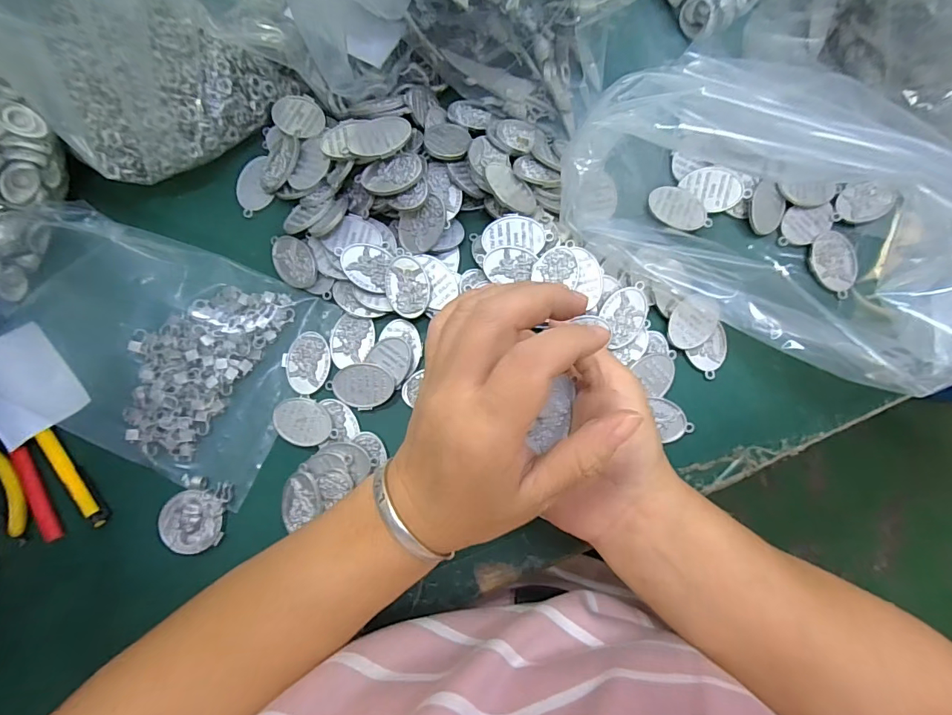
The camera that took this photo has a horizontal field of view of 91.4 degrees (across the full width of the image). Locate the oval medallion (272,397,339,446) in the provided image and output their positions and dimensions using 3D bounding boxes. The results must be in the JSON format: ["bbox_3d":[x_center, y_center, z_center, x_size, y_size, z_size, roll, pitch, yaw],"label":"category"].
[{"bbox_3d":[-0.113,0.043,0.308,0.044,0.006,0.028,17,86,1],"label":"oval medallion"}]

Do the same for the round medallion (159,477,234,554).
[{"bbox_3d":[-0.181,0.101,0.299,0.038,0.007,0.045,10,85,0],"label":"round medallion"}]

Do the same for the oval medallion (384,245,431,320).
[{"bbox_3d":[-0.046,-0.050,0.313,0.029,0.005,0.046,-9,86,-1],"label":"oval medallion"}]

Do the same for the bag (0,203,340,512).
[{"bbox_3d":[-0.220,-0.013,0.309,0.208,0.026,0.141,25,86,1],"label":"bag"}]

